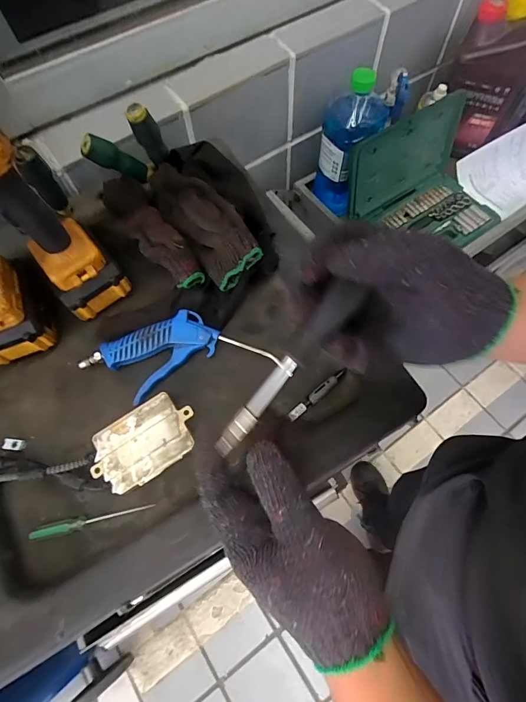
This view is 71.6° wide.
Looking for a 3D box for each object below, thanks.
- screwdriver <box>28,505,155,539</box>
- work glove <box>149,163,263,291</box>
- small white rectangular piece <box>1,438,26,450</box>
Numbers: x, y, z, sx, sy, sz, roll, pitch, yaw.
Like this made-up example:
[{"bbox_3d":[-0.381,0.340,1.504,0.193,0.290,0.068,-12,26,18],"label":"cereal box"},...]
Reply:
[{"bbox_3d":[-0.170,0.171,0.365,0.119,0.009,0.009,-11,67,-3],"label":"screwdriver"},{"bbox_3d":[-0.074,-0.165,0.454,0.067,0.051,0.194,-34,70,-13],"label":"work glove"},{"bbox_3d":[-0.276,0.103,0.404,0.024,0.005,0.012,5,67,3],"label":"small white rectangular piece"}]

